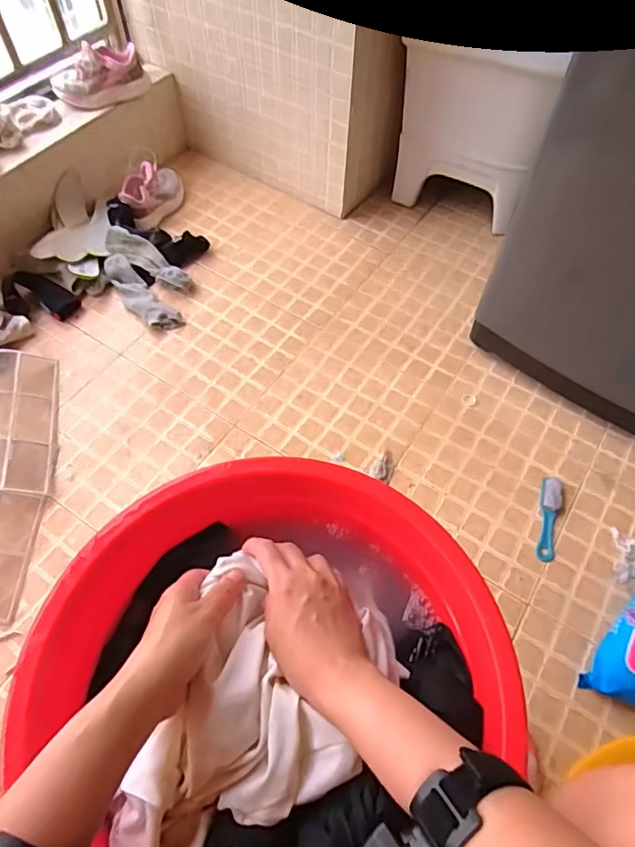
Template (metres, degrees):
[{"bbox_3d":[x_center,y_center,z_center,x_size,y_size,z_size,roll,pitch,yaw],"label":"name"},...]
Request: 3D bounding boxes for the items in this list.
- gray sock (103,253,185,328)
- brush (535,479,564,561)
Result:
[{"bbox_3d":[-0.392,-0.284,1.179,0.232,0.052,0.067,41,65,20],"label":"gray sock"},{"bbox_3d":[0.406,0.166,0.938,0.037,0.016,0.156,17,59,8],"label":"brush"}]

